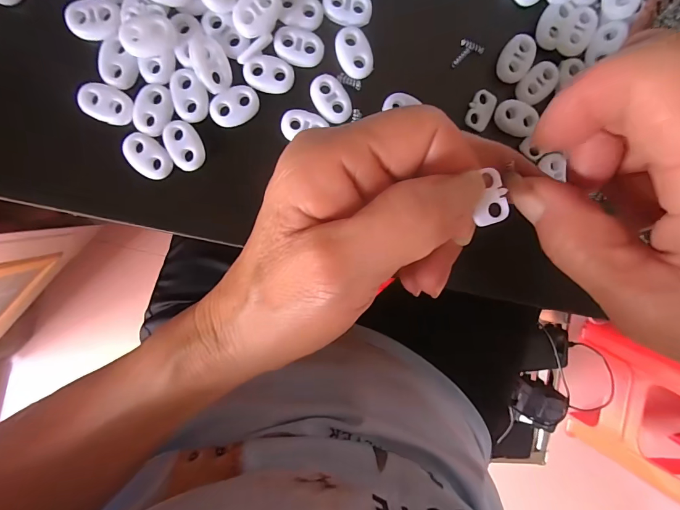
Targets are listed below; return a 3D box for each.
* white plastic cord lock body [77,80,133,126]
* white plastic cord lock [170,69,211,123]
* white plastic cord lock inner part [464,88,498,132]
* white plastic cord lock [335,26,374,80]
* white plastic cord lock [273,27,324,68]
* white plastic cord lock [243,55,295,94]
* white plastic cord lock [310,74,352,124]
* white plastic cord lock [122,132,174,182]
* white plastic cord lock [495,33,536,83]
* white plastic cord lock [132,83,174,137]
[{"bbox_3d":[-0.103,-0.067,0.160,0.022,0.004,0.015,19,96,-8],"label":"white plastic cord lock body"},{"bbox_3d":[-0.068,-0.073,0.165,0.015,0.005,0.023,-13,96,-4],"label":"white plastic cord lock"},{"bbox_3d":[0.070,-0.072,0.181,0.012,0.004,0.019,21,96,-8],"label":"white plastic cord lock inner part"},{"bbox_3d":[0.007,-0.094,0.168,0.015,0.004,0.022,-22,97,-3],"label":"white plastic cord lock"},{"bbox_3d":[-0.019,-0.095,0.165,0.022,0.004,0.016,10,94,-6],"label":"white plastic cord lock"},{"bbox_3d":[-0.033,-0.083,0.167,0.022,0.004,0.015,2,95,-6],"label":"white plastic cord lock"},{"bbox_3d":[-0.004,-0.073,0.170,0.015,0.004,0.023,-34,97,-1],"label":"white plastic cord lock"},{"bbox_3d":[-0.088,-0.045,0.166,0.014,0.004,0.022,-45,98,0],"label":"white plastic cord lock"},{"bbox_3d":[0.086,-0.096,0.177,0.015,0.004,0.024,25,95,-8],"label":"white plastic cord lock"},{"bbox_3d":[-0.084,-0.065,0.162,0.016,0.004,0.022,26,95,-8],"label":"white plastic cord lock"}]

